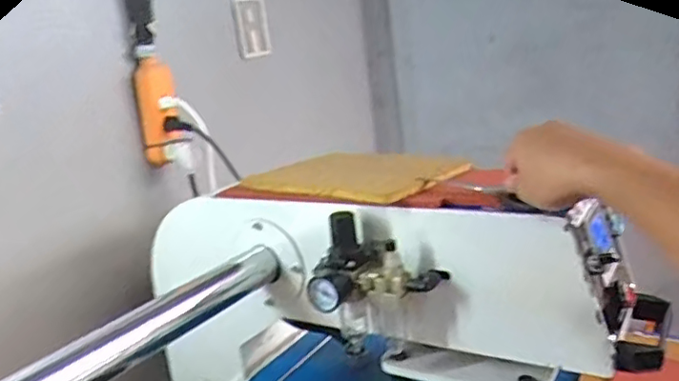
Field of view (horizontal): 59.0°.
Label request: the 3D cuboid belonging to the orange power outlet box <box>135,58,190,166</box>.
[{"bbox_3d":[-0.303,-0.135,1.009,0.070,0.168,0.029,-11,14,-14],"label":"orange power outlet box"}]

